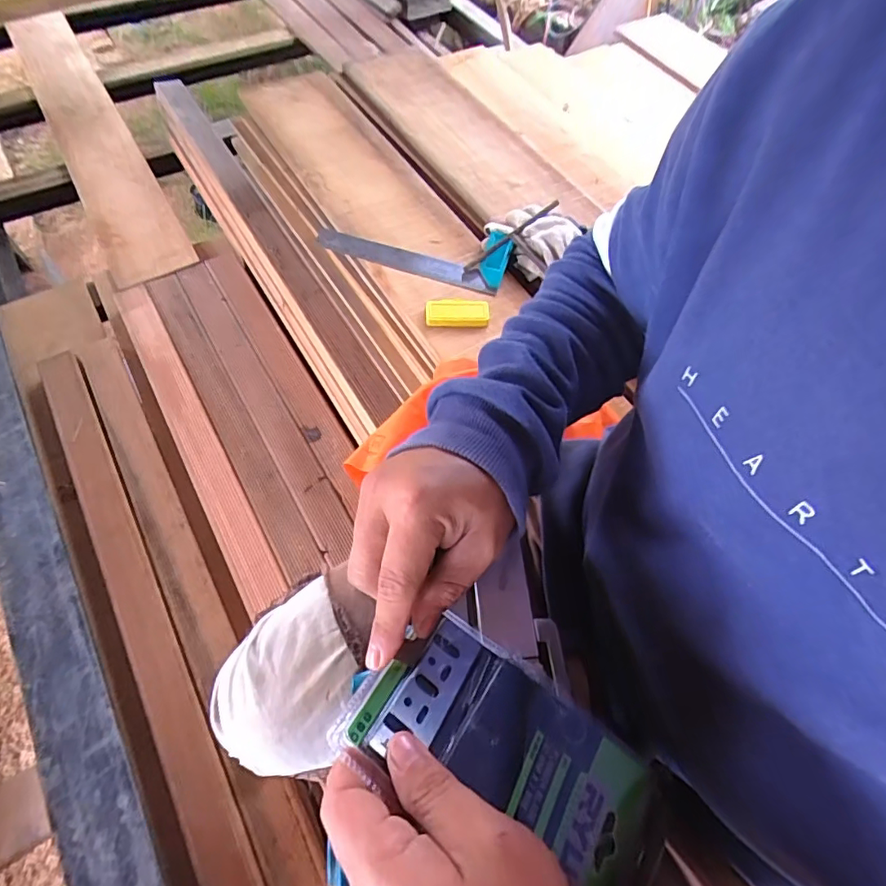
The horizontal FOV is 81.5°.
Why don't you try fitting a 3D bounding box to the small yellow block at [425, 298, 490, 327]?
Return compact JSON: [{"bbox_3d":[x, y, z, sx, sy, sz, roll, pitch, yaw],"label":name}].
[{"bbox_3d":[0.020,-0.190,0.744,0.089,0.016,0.043,1,61,-2],"label":"small yellow block"}]

